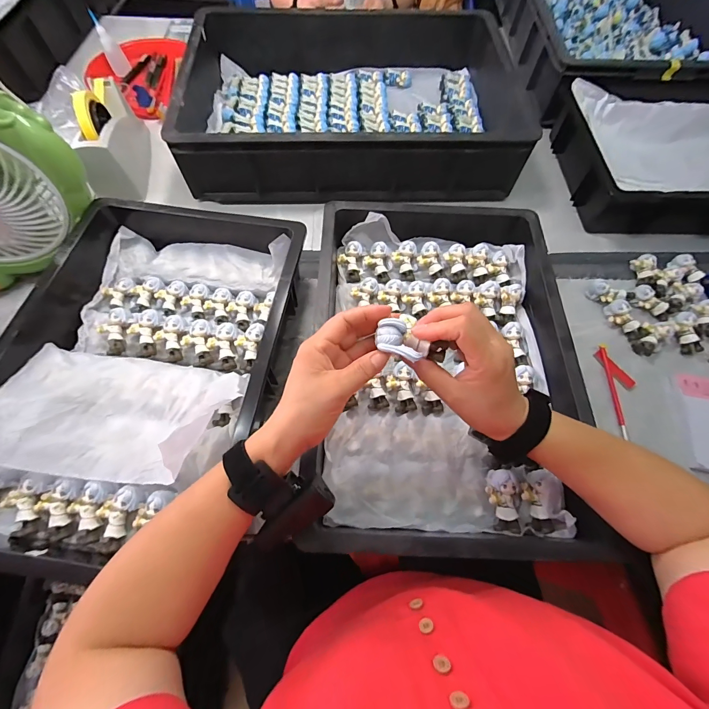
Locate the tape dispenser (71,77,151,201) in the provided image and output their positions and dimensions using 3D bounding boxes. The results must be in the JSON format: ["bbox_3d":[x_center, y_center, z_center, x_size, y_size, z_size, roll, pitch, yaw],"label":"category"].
[{"bbox_3d":[-0.433,-0.388,0.599,0.069,0.121,0.209,-10,66,-6],"label":"tape dispenser"}]

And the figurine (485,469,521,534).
[{"bbox_3d":[0.163,0.162,0.376,0.032,0.023,0.063,-5,80,-4],"label":"figurine"}]

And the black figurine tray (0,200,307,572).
[{"bbox_3d":[-0.271,-0.009,0.425,0.348,0.094,0.461,8,65,2],"label":"black figurine tray"}]

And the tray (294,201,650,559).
[{"bbox_3d":[0.110,-0.008,0.435,0.300,0.074,0.456,2,65,-1],"label":"tray"}]

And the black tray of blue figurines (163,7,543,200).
[{"bbox_3d":[-0.003,-0.494,0.656,0.589,0.117,0.414,0,65,-2],"label":"black tray of blue figurines"}]

